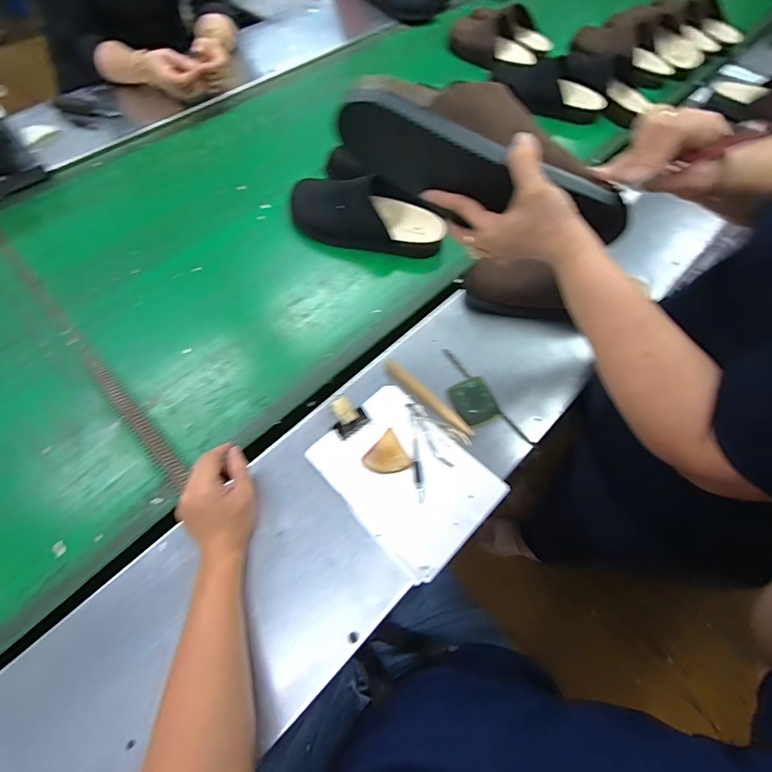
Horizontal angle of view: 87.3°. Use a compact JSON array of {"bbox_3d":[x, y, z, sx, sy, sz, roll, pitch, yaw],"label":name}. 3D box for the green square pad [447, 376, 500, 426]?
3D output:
[{"bbox_3d":[0.123,0.021,0.569,0.054,0.017,0.065,-18,64,-11],"label":"green square pad"}]

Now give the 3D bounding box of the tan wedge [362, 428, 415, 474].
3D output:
[{"bbox_3d":[0.000,0.091,0.523,0.055,0.004,0.055,-31,67,-17],"label":"tan wedge"}]

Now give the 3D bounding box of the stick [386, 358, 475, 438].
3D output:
[{"bbox_3d":[0.057,0.017,0.575,0.020,0.010,0.160,-38,70,-19],"label":"stick"}]

